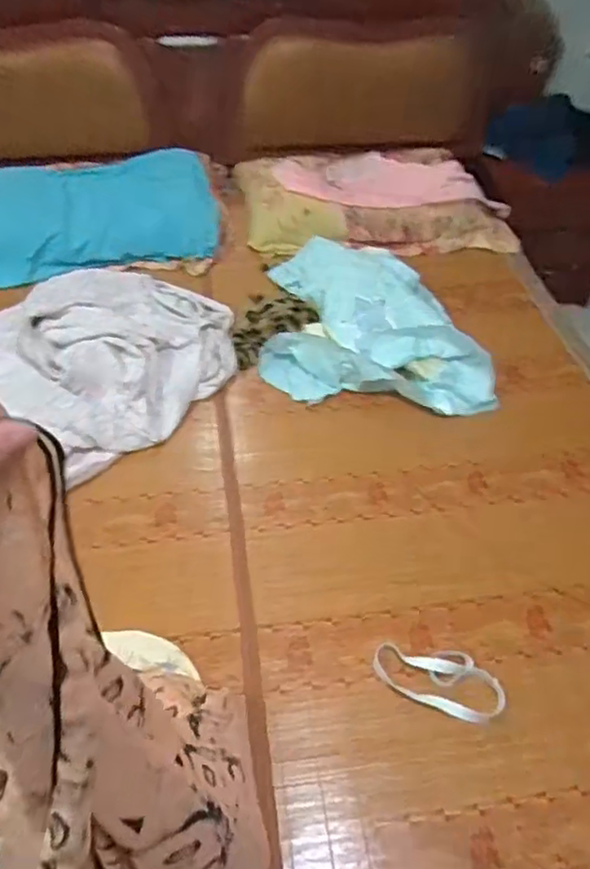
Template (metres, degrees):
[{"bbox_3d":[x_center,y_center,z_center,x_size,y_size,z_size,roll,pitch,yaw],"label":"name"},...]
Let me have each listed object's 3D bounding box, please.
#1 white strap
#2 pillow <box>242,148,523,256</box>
[{"bbox_3d":[0.223,0.373,0.995,0.199,0.023,0.105,19,45,18],"label":"white strap"},{"bbox_3d":[0.227,-0.681,1.836,0.743,0.100,0.426,-4,47,-5],"label":"pillow"}]

